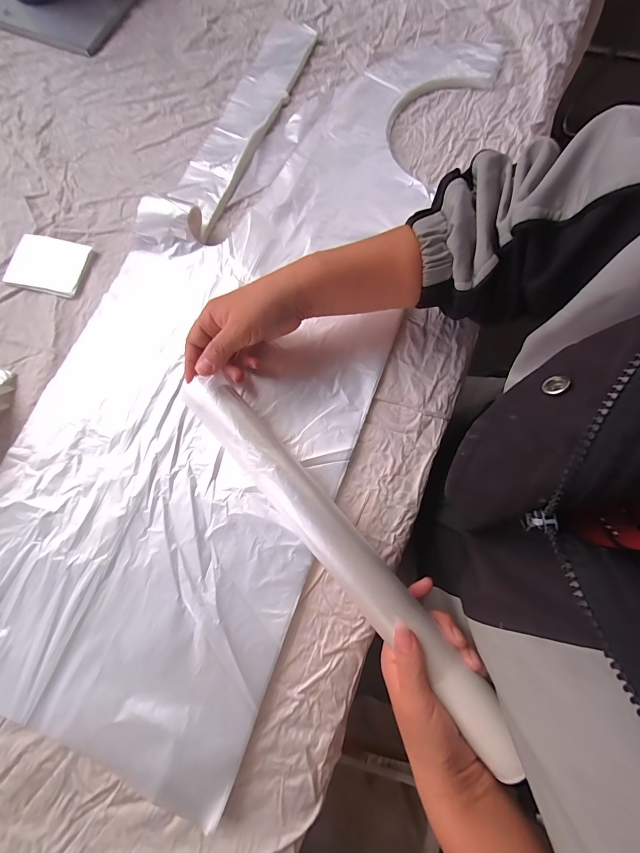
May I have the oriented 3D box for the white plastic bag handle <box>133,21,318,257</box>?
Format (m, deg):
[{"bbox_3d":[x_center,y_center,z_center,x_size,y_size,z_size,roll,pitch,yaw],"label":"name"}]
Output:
[{"bbox_3d":[-0.105,-0.367,0.417,0.073,0.030,0.382,21,77,7],"label":"white plastic bag handle"}]

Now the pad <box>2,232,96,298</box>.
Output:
[{"bbox_3d":[-0.309,-0.185,0.390,0.085,0.010,0.067,13,76,5],"label":"pad"}]

